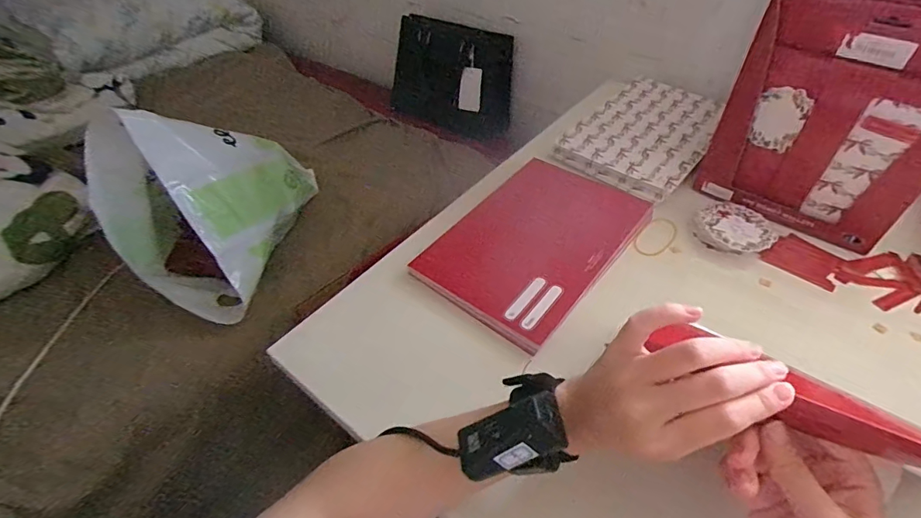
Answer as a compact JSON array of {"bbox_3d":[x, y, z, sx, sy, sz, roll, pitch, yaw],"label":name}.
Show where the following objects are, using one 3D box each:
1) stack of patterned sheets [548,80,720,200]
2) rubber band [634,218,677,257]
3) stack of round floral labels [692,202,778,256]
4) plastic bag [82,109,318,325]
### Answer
[{"bbox_3d":[0.281,-0.190,0.696,0.176,0.035,0.271,29,52,27],"label":"stack of patterned sheets"},{"bbox_3d":[0.237,-0.027,0.559,0.036,0.004,0.072,37,61,24],"label":"rubber band"},{"bbox_3d":[0.320,-0.032,0.541,0.079,0.030,0.078,-34,53,-29],"label":"stack of round floral labels"},{"bbox_3d":[-0.369,-0.107,0.664,0.219,0.242,0.284,6,45,7],"label":"plastic bag"}]

